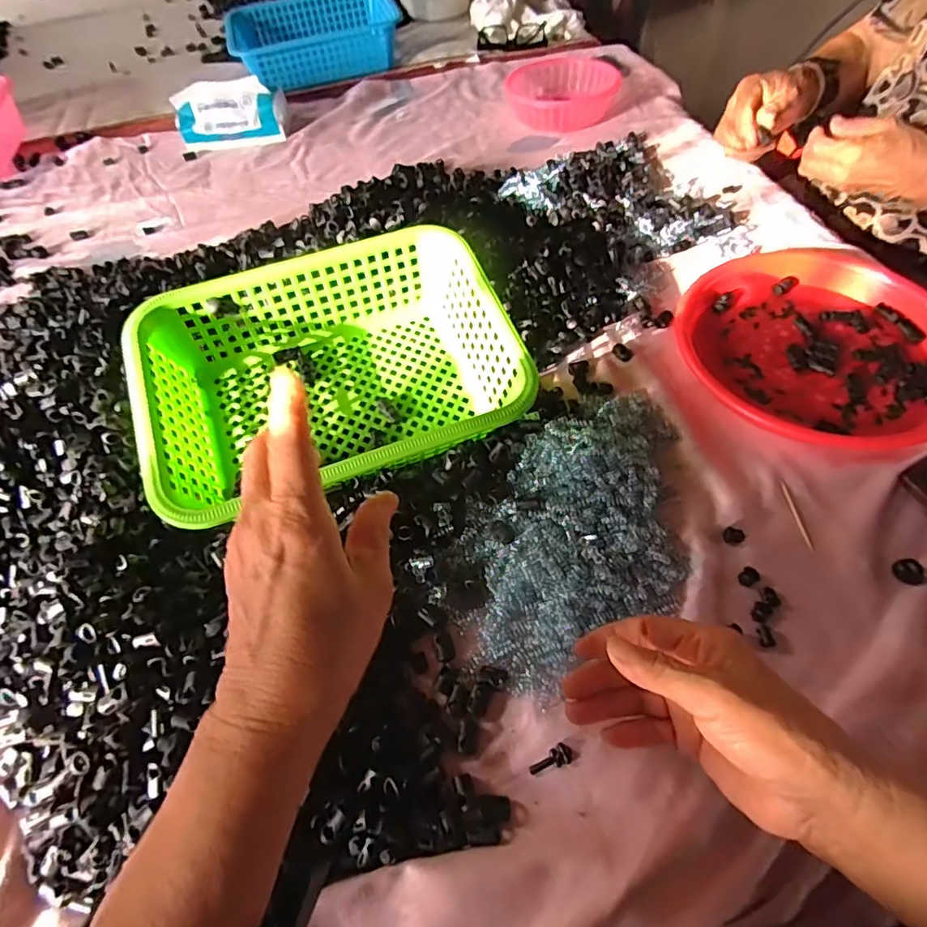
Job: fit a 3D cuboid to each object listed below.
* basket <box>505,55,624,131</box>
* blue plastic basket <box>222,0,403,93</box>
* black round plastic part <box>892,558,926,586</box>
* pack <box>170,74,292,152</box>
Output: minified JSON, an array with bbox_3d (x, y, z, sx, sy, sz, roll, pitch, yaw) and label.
[{"bbox_3d":[0.153,-0.589,0.840,0.172,0.048,0.158,7,57,9],"label":"basket"},{"bbox_3d":[-0.272,-0.791,0.983,0.303,0.080,0.197,-18,57,-8],"label":"blue plastic basket"},{"bbox_3d":[0.333,0.081,0.394,0.019,0.007,0.020,-2,56,3],"label":"black round plastic part"},{"bbox_3d":[-0.367,-0.548,0.835,0.168,0.074,0.084,-8,56,-2],"label":"pack"}]

